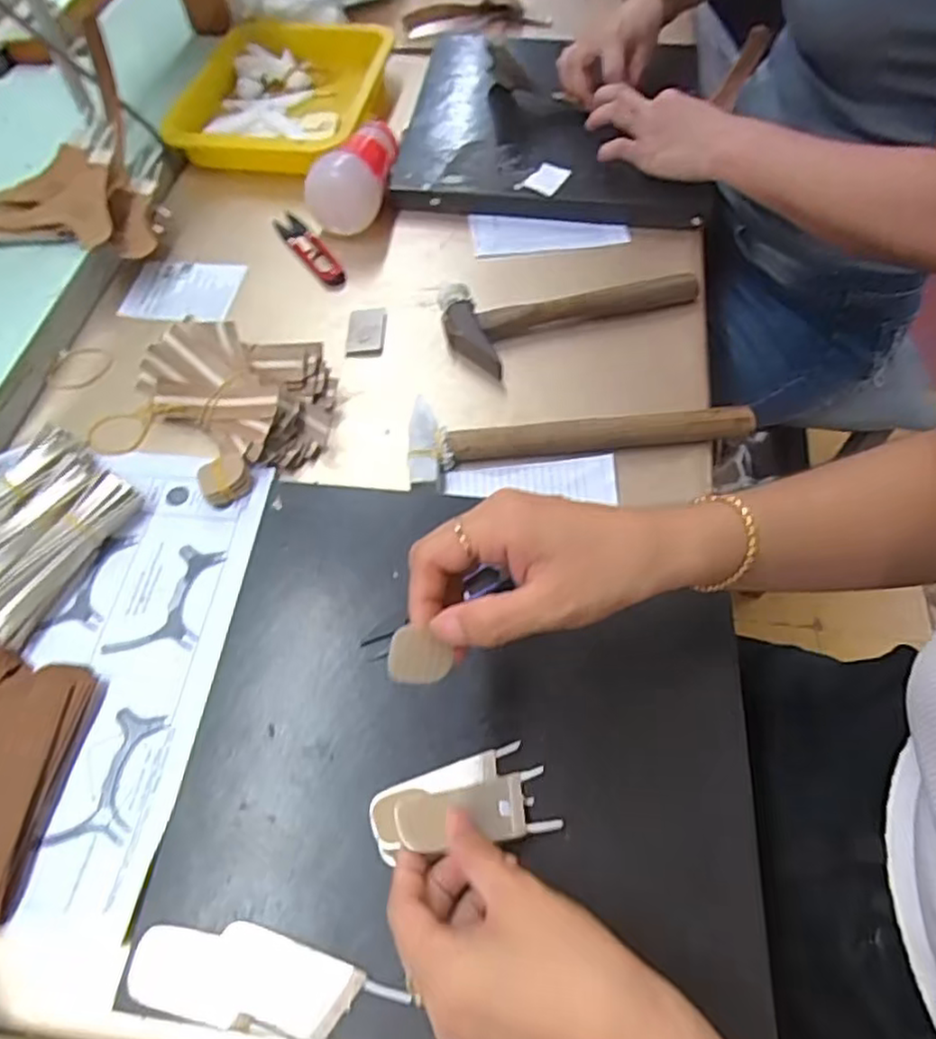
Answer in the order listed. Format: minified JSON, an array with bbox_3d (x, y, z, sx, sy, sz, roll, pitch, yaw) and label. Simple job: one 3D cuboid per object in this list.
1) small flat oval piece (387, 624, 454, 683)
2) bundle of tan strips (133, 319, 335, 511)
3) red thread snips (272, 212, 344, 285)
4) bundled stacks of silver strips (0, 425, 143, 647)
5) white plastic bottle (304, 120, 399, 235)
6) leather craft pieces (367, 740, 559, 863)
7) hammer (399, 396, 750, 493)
[{"bbox_3d":[-0.020,0.059,0.292,0.029,0.004,0.024,11,91,-22],"label":"small flat oval piece"},{"bbox_3d":[-0.166,-0.094,0.509,0.121,0.042,0.136,-30,64,-19],"label":"bundle of tan strips"},{"bbox_3d":[-0.149,-0.253,0.627,0.023,0.013,0.114,-30,65,-19],"label":"red thread snips"},{"bbox_3d":[-0.292,0.007,0.451,0.094,0.025,0.130,26,61,13],"label":"bundled stacks of silver strips"},{"bbox_3d":[-0.110,-0.319,0.632,0.070,0.069,0.103,10,59,4],"label":"white plastic bottle"},{"bbox_3d":[-0.003,0.144,0.348,0.090,0.023,0.045,-6,59,-15],"label":"leather craft pieces"},{"bbox_3d":[0.079,-0.070,0.498,0.248,0.025,0.074,-7,59,-7],"label":"hammer"}]

